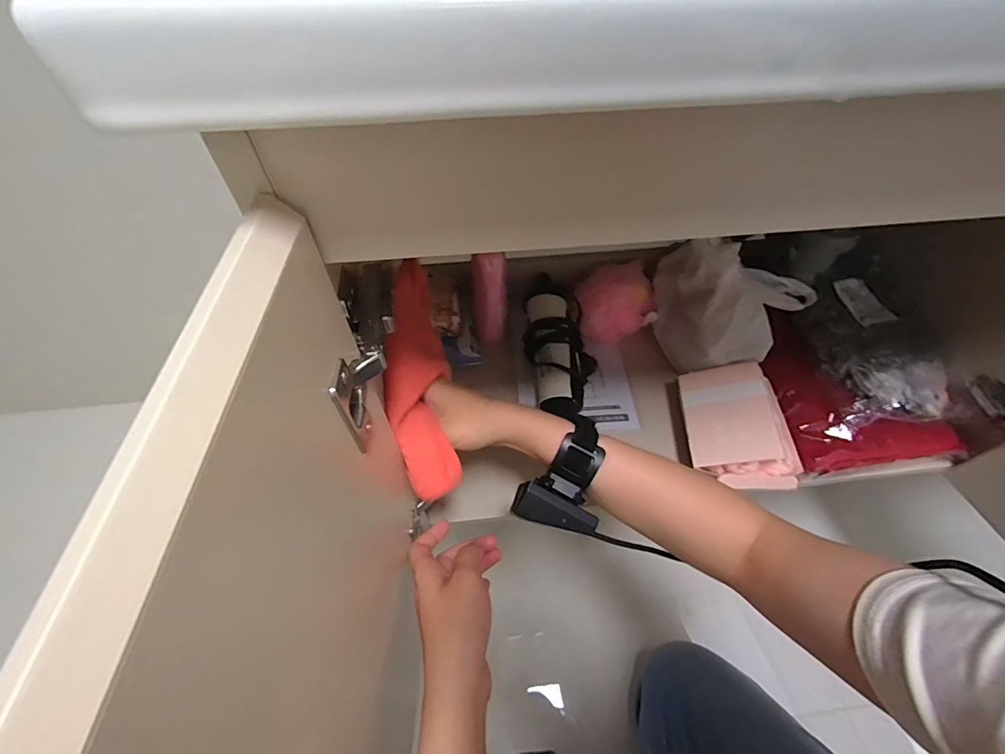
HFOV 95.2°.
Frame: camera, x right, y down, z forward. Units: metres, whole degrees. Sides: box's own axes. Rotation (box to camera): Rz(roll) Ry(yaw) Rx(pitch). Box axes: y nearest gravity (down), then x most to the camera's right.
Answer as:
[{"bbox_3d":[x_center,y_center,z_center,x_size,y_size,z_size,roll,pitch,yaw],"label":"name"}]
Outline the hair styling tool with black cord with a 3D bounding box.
[{"bbox_3d":[0.075,-0.039,0.603,0.090,0.067,0.214,-2,55,-1],"label":"hair styling tool with black cord"}]

